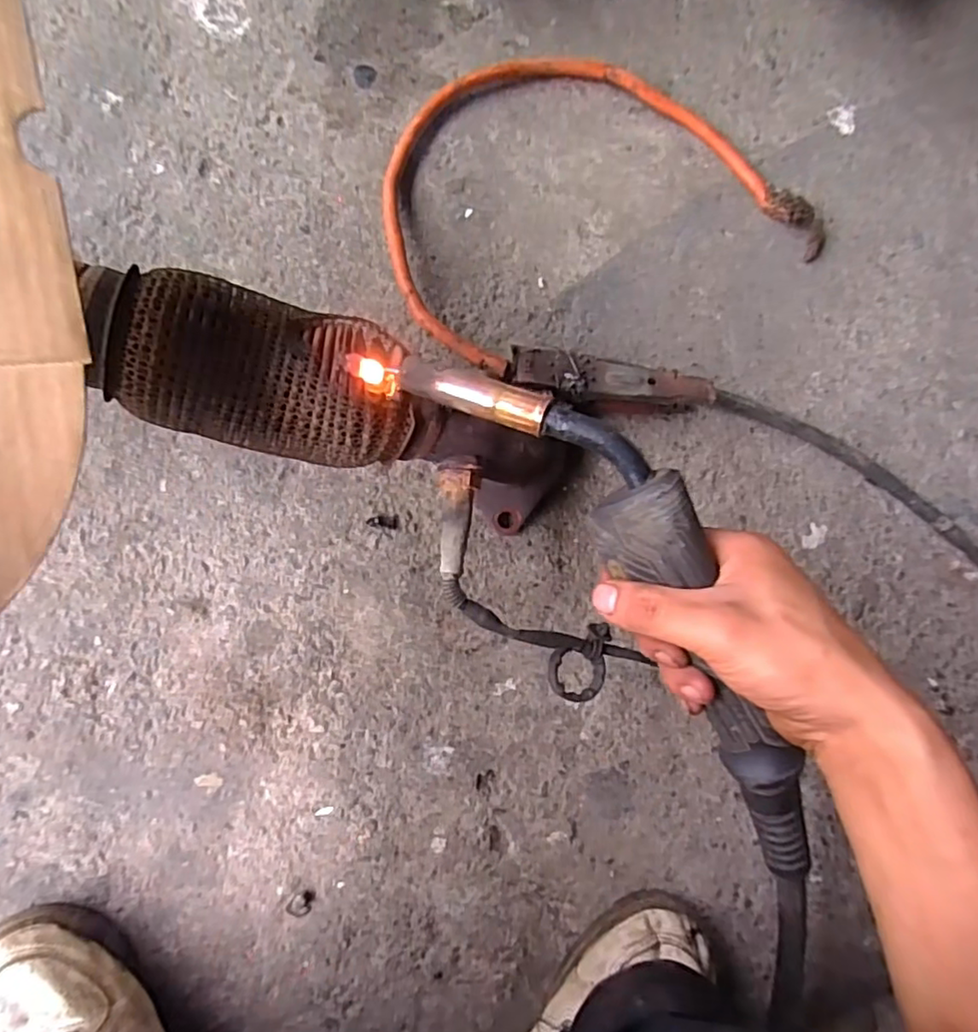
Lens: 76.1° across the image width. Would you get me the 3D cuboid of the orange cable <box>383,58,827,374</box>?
[{"bbox_3d":[0.078,-0.244,0.455,0.325,0.038,0.210,-24,91,-9],"label":"orange cable"}]

